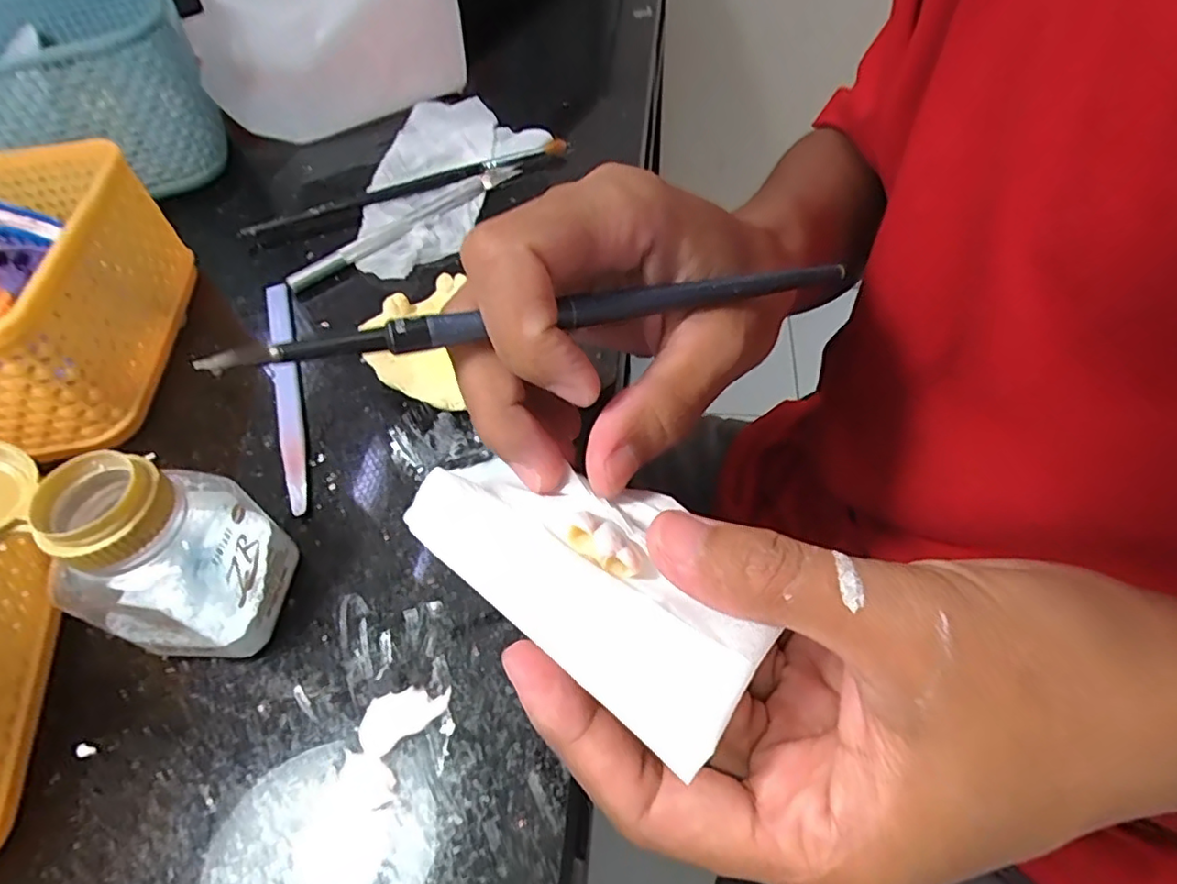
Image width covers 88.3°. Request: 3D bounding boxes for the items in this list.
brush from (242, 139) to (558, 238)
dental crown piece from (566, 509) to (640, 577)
[{"bbox_3d":[-0.098,-0.145,0.338,0.181,0.009,0.013,-25,56,-14],"label":"brush"},{"bbox_3d":[0.004,0.025,0.146,0.019,0.005,0.009,32,62,25],"label":"dental crown piece"}]

